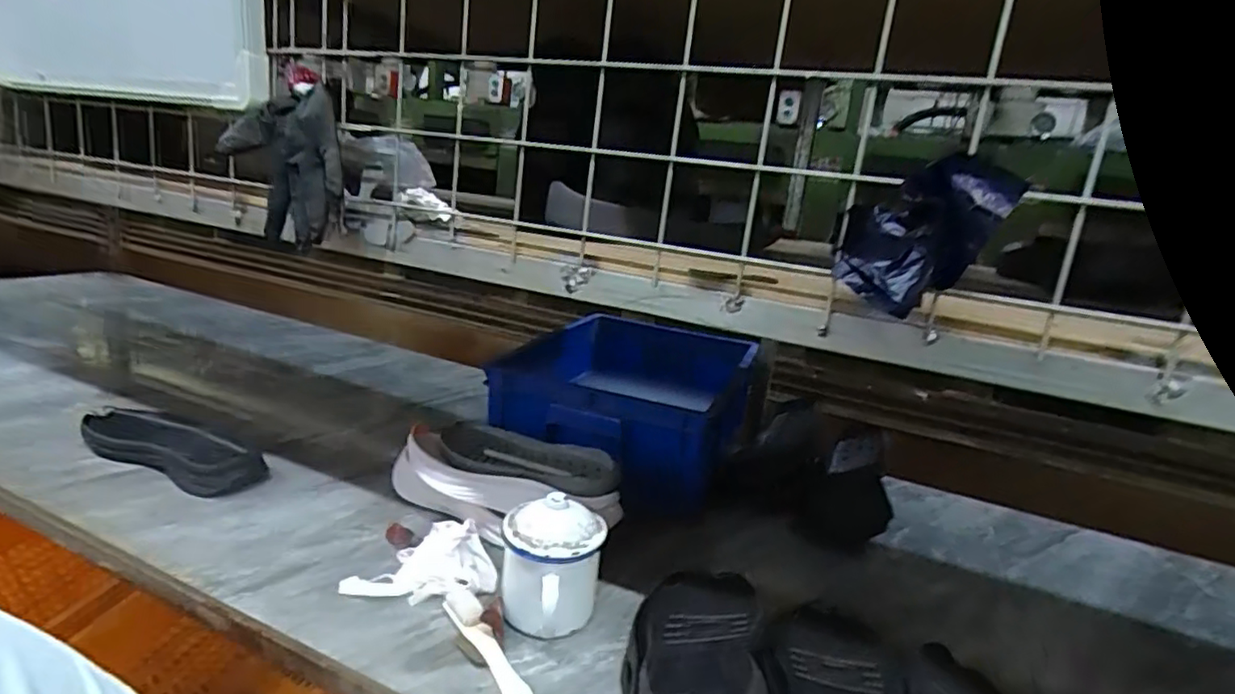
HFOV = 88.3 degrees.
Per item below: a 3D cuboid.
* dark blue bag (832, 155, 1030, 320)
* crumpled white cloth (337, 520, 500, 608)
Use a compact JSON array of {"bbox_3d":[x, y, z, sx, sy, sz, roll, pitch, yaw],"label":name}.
[{"bbox_3d":[0.195,-0.074,0.427,0.061,0.093,0.101,2,16,-20],"label":"dark blue bag"},{"bbox_3d":[-0.225,0.243,0.735,0.158,0.028,0.128,3,15,-16],"label":"crumpled white cloth"}]

